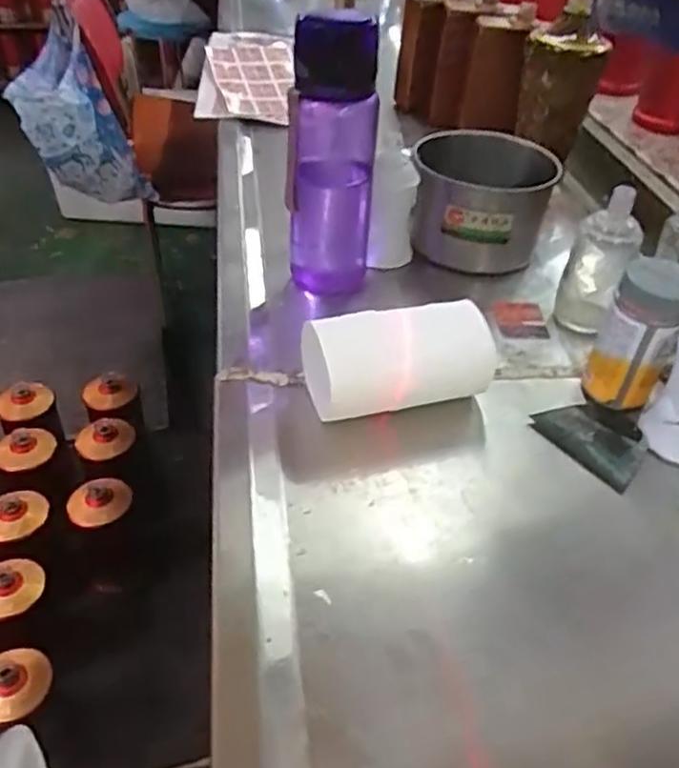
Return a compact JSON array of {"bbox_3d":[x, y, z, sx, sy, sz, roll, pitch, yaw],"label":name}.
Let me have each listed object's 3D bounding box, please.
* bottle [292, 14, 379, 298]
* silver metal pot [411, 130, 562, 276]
[{"bbox_3d":[-0.006,-0.191,0.615,0.074,0.225,0.072,0,40,-3],"label":"bottle"},{"bbox_3d":[0.141,-0.180,0.718,0.133,0.092,0.123,7,40,6],"label":"silver metal pot"}]

